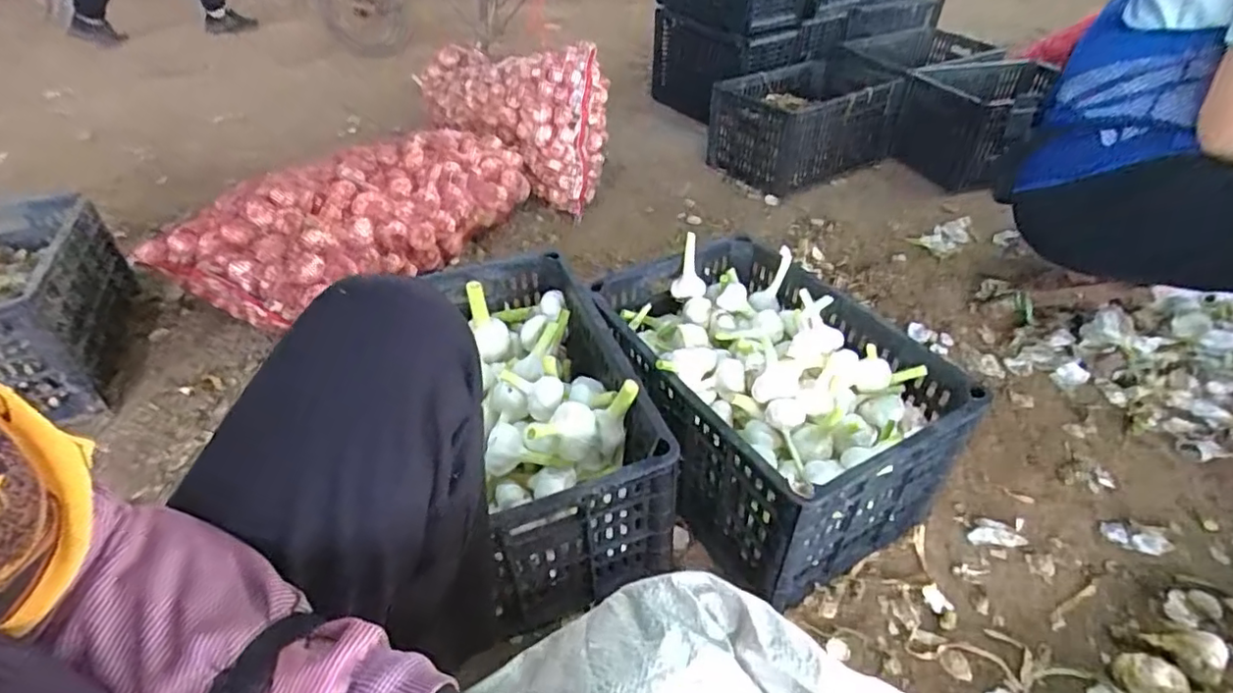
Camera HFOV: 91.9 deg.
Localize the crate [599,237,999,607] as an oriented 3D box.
[{"bbox_3d":[0.194,0.056,0.821,0.321,0.218,0.445,-18,44,-20],"label":"crate"}]

